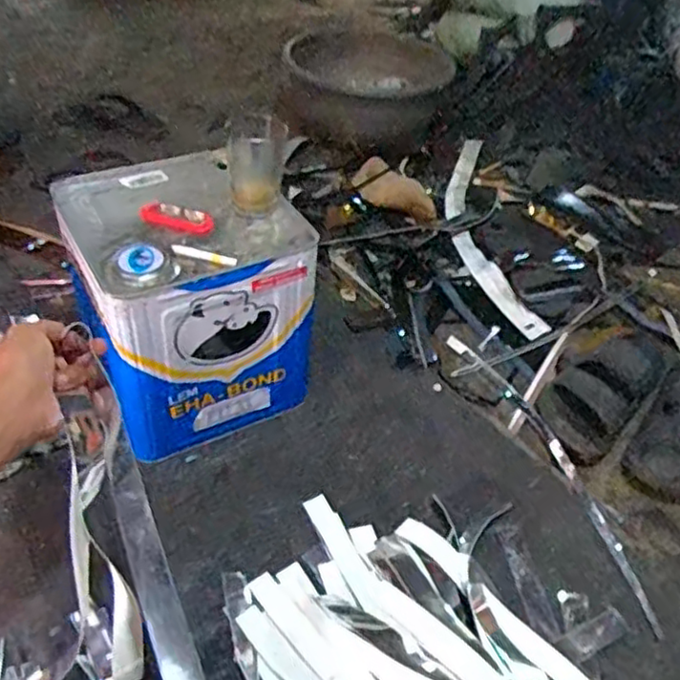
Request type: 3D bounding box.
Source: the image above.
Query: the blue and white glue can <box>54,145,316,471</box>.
[{"bbox_3d":[-0.183,-0.042,0.823,0.239,0.282,0.237,-18,47,-23],"label":"blue and white glue can"}]

